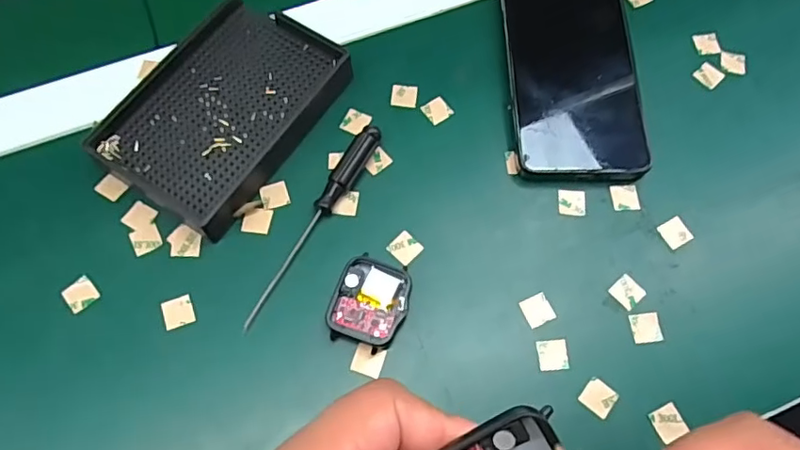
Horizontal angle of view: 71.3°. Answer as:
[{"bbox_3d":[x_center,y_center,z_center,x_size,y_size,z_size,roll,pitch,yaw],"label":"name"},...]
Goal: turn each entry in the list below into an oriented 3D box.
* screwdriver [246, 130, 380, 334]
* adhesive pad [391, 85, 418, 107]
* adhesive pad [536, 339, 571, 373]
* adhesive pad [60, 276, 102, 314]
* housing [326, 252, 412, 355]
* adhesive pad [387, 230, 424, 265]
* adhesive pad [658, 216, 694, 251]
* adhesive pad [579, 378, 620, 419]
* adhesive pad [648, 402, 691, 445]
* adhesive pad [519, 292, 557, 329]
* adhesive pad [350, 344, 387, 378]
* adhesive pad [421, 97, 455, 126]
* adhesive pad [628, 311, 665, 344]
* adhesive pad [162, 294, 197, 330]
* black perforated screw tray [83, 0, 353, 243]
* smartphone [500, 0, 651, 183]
[{"bbox_3d":[-0.047,-0.001,0.312,0.012,0.013,0.131,27,70,9],"label":"screwdriver"},{"bbox_3d":[0.003,-0.082,0.350,0.016,0.004,0.015,6,68,1],"label":"adhesive pad"},{"bbox_3d":[0.080,0.068,0.291,0.015,0.004,0.016,-4,68,-3],"label":"adhesive pad"},{"bbox_3d":[-0.173,0.037,0.301,0.016,0.004,0.017,-39,74,-15],"label":"adhesive pad"},{"bbox_3d":[-0.016,0.040,0.296,0.039,0.012,0.047,15,69,5],"label":"housing"},{"bbox_3d":[0.003,0.012,0.312,0.016,0.004,0.016,40,73,13],"label":"adhesive pad"},{"bbox_3d":[0.157,0.004,0.318,0.015,0.004,0.016,-25,71,-10],"label":"adhesive pad"},{"bbox_3d":[0.102,0.088,0.284,0.016,0.004,0.016,39,73,13],"label":"adhesive pad"},{"bbox_3d":[0.135,0.099,0.279,0.015,0.004,0.016,-21,70,-9],"label":"adhesive pad"},{"bbox_3d":[0.075,0.046,0.300,0.016,0.004,0.016,-22,70,-10],"label":"adhesive pad"},{"bbox_3d":[-0.016,0.070,0.288,0.016,0.004,0.015,14,69,5],"label":"adhesive pad"},{"bbox_3d":[0.023,-0.072,0.346,0.016,0.004,0.016,-34,73,-13],"label":"adhesive pad"},{"bbox_3d":[0.132,0.054,0.297,0.016,0.004,0.015,-6,69,-3],"label":"adhesive pad"},{"bbox_3d":[-0.118,0.046,0.298,0.016,0.004,0.016,-19,70,-9],"label":"adhesive pad"},{"bbox_3d":[-0.106,-0.070,0.334,0.096,0.020,0.136,31,71,11],"label":"black perforated screw tray"},{"bbox_3d":[0.107,-0.104,0.353,0.079,0.017,0.162,1,68,-1],"label":"smartphone"}]

